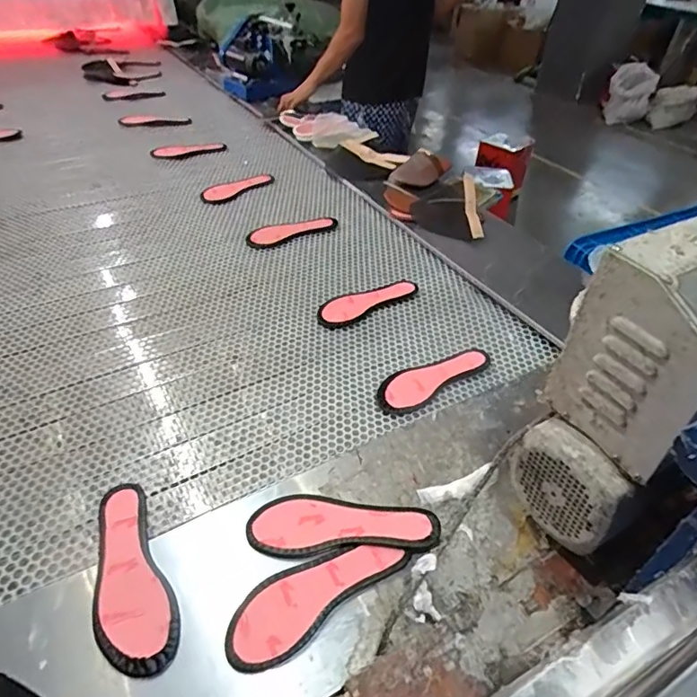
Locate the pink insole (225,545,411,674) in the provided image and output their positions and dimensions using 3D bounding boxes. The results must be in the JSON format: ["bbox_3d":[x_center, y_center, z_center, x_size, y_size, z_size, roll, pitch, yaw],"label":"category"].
[{"bbox_3d":[-0.039,0.273,0.586,0.212,0.011,0.078,-26,50,-29],"label":"pink insole"}]

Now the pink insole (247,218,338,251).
[{"bbox_3d":[-0.136,-0.282,1.236,0.217,0.012,0.087,-20,46,-21],"label":"pink insole"}]

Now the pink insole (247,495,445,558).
[{"bbox_3d":[-0.007,0.219,0.641,0.226,0.025,0.077,2,42,-1],"label":"pink insole"}]

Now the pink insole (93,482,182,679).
[{"bbox_3d":[-0.255,0.256,0.593,0.078,0.014,0.231,-16,45,-25],"label":"pink insole"}]

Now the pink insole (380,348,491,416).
[{"bbox_3d":[0.145,0.048,0.900,0.222,0.013,0.080,-26,49,-27],"label":"pink insole"}]

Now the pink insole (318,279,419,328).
[{"bbox_3d":[0.040,-0.098,1.046,0.228,0.012,0.072,-23,48,-24],"label":"pink insole"}]

